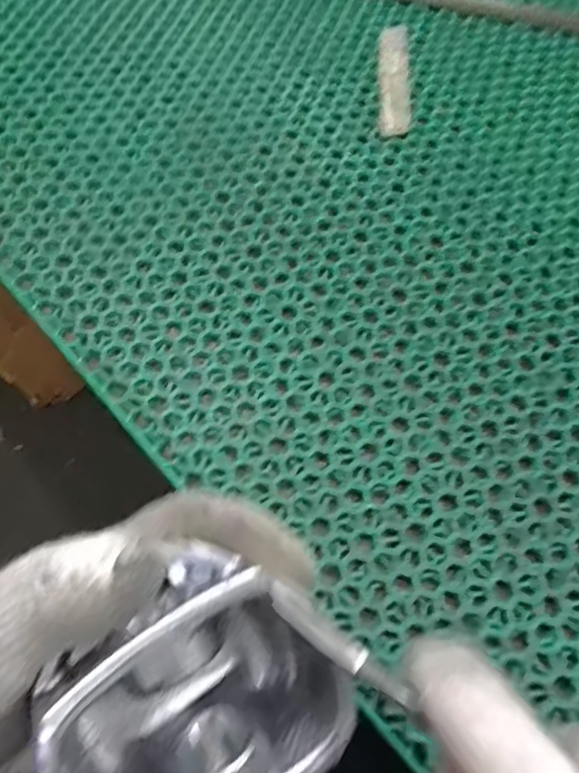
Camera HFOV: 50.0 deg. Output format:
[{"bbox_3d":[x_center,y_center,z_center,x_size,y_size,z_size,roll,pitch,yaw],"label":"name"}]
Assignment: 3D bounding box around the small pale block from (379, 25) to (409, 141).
[{"bbox_3d":[0.068,-0.201,0.401,0.018,0.004,0.103,4,66,0],"label":"small pale block"}]

